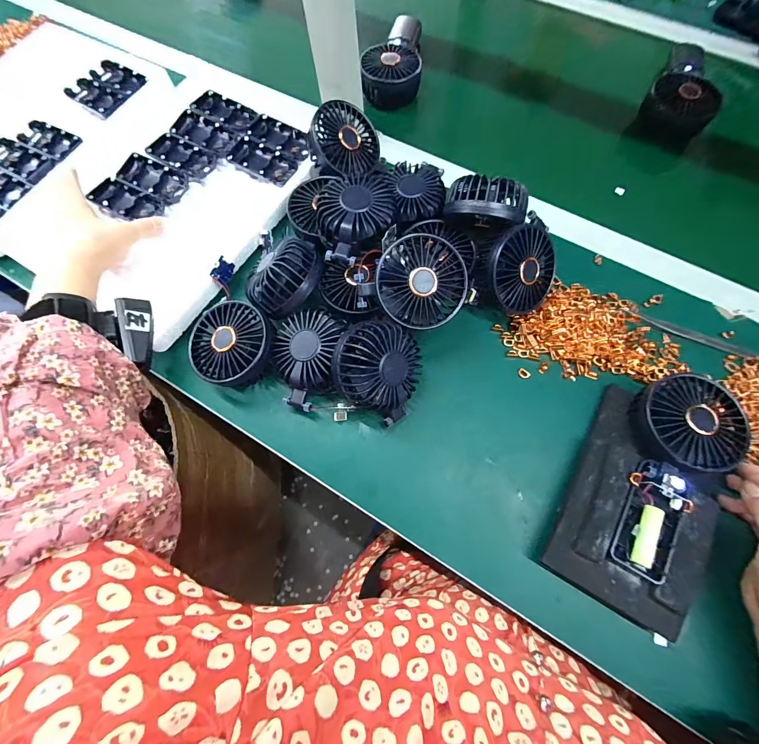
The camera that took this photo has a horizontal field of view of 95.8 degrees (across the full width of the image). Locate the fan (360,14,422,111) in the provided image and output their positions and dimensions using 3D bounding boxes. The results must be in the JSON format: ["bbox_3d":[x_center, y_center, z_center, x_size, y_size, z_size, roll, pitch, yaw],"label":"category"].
[{"bbox_3d":[0.018,-0.442,0.492,0.081,0.051,0.106,1,71,3],"label":"fan"}]

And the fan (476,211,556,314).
[{"bbox_3d":[0.145,-0.109,0.366,0.097,0.054,0.093,-46,120,-10],"label":"fan"}]

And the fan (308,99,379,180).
[{"bbox_3d":[-0.038,-0.279,0.409,0.083,0.024,0.085,8,81,-31],"label":"fan"}]

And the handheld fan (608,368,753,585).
[{"bbox_3d":[0.269,0.093,0.318,0.086,0.039,0.183,23,84,9],"label":"handheld fan"}]

